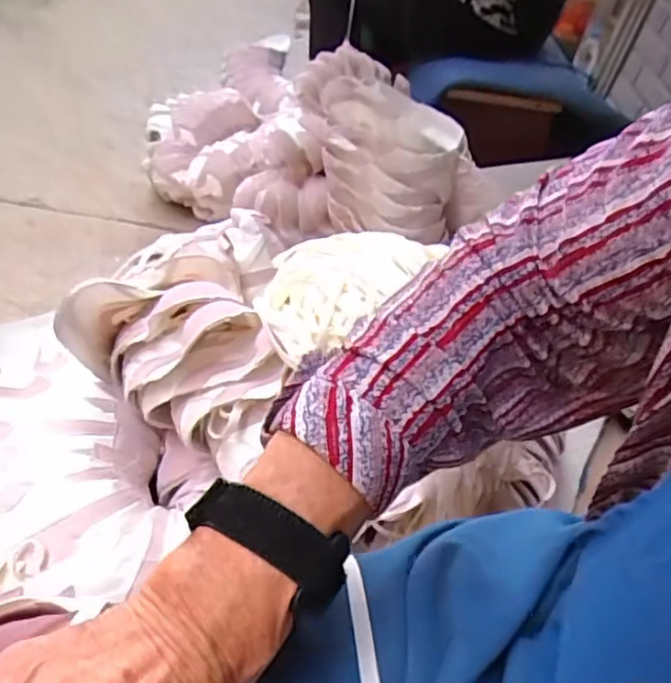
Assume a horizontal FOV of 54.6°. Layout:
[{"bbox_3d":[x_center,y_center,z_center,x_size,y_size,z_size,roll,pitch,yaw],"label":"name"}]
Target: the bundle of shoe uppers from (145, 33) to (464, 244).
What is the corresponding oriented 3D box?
[{"bbox_3d":[-0.061,-0.379,1.203,0.634,0.242,0.380,22,41,35],"label":"bundle of shoe uppers"}]

